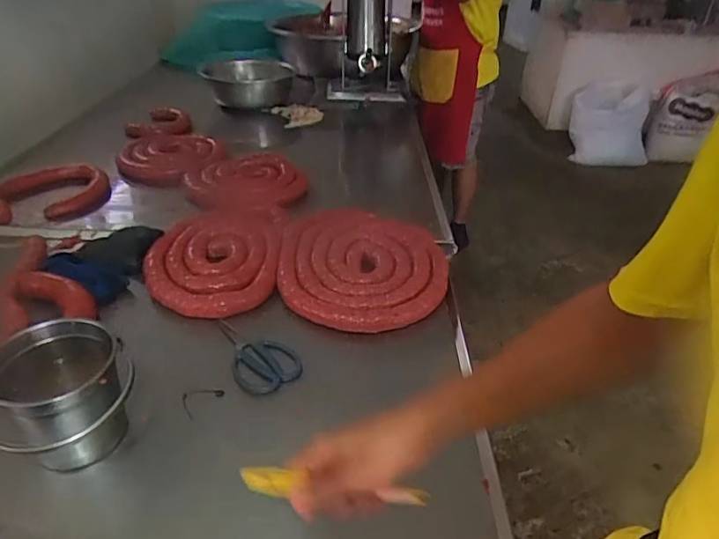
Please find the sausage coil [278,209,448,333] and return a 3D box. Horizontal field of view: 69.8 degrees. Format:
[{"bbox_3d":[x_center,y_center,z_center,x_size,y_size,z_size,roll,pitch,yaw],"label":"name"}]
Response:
[{"bbox_3d":[0.009,-0.014,0.950,0.306,0.045,0.323,1,34,-1],"label":"sausage coil"}]

